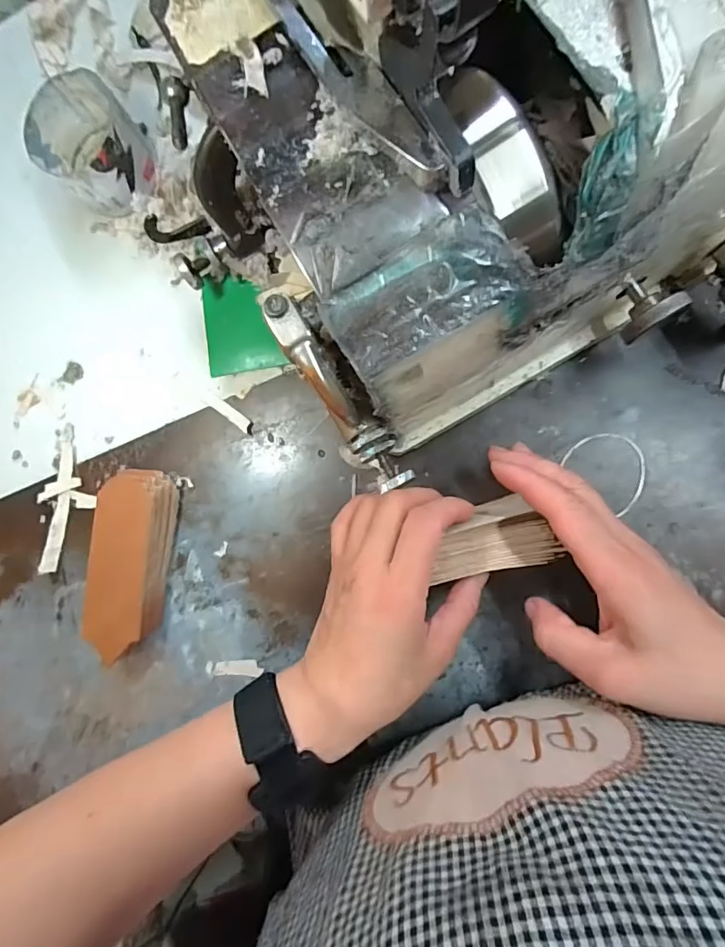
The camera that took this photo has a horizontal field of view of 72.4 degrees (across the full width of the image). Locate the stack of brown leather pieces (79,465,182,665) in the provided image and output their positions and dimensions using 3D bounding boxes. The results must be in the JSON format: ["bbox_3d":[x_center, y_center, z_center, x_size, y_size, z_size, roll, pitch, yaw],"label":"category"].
[{"bbox_3d":[-0.152,0.057,0.327,0.039,0.035,0.116,5,87,9],"label":"stack of brown leather pieces"}]

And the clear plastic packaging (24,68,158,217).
[{"bbox_3d":[-0.186,-0.228,0.350,0.079,0.050,0.072,-1,86,9],"label":"clear plastic packaging"}]

